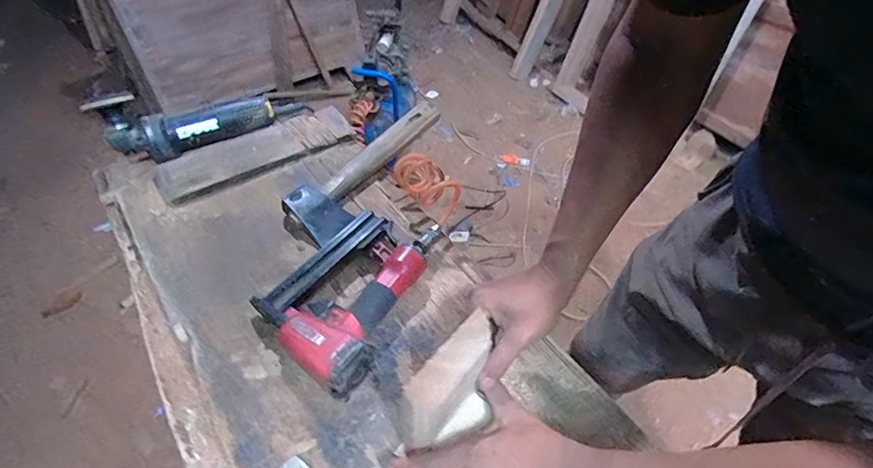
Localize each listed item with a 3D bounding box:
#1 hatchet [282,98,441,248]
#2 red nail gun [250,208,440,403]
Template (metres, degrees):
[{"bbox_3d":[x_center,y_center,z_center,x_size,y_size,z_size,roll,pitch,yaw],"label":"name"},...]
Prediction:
[{"bbox_3d":[-0.107,-0.122,0.751,0.087,0.033,0.347,21,48,19],"label":"hatchet"},{"bbox_3d":[-0.107,0.062,0.586,0.166,0.061,0.253,21,48,19],"label":"red nail gun"}]

